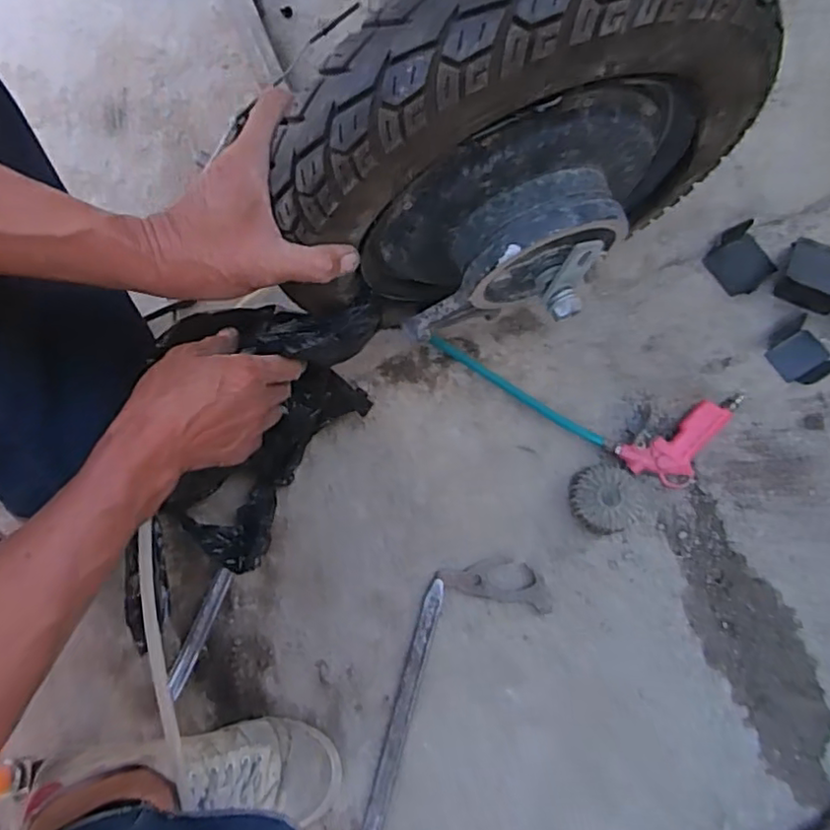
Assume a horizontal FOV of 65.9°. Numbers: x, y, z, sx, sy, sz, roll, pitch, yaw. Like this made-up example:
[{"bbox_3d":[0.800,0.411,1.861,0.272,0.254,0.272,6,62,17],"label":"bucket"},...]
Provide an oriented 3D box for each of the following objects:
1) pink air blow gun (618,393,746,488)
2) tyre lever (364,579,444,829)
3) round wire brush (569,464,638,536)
[{"bbox_3d":[0.302,0.032,0.698,0.156,0.025,0.065,-27,75,-5],"label":"pink air blow gun"},{"bbox_3d":[-0.017,0.311,0.629,0.017,0.020,0.295,15,75,6],"label":"tyre lever"},{"bbox_3d":[0.198,0.089,0.674,0.069,0.029,0.071,-1,74,2],"label":"round wire brush"}]

